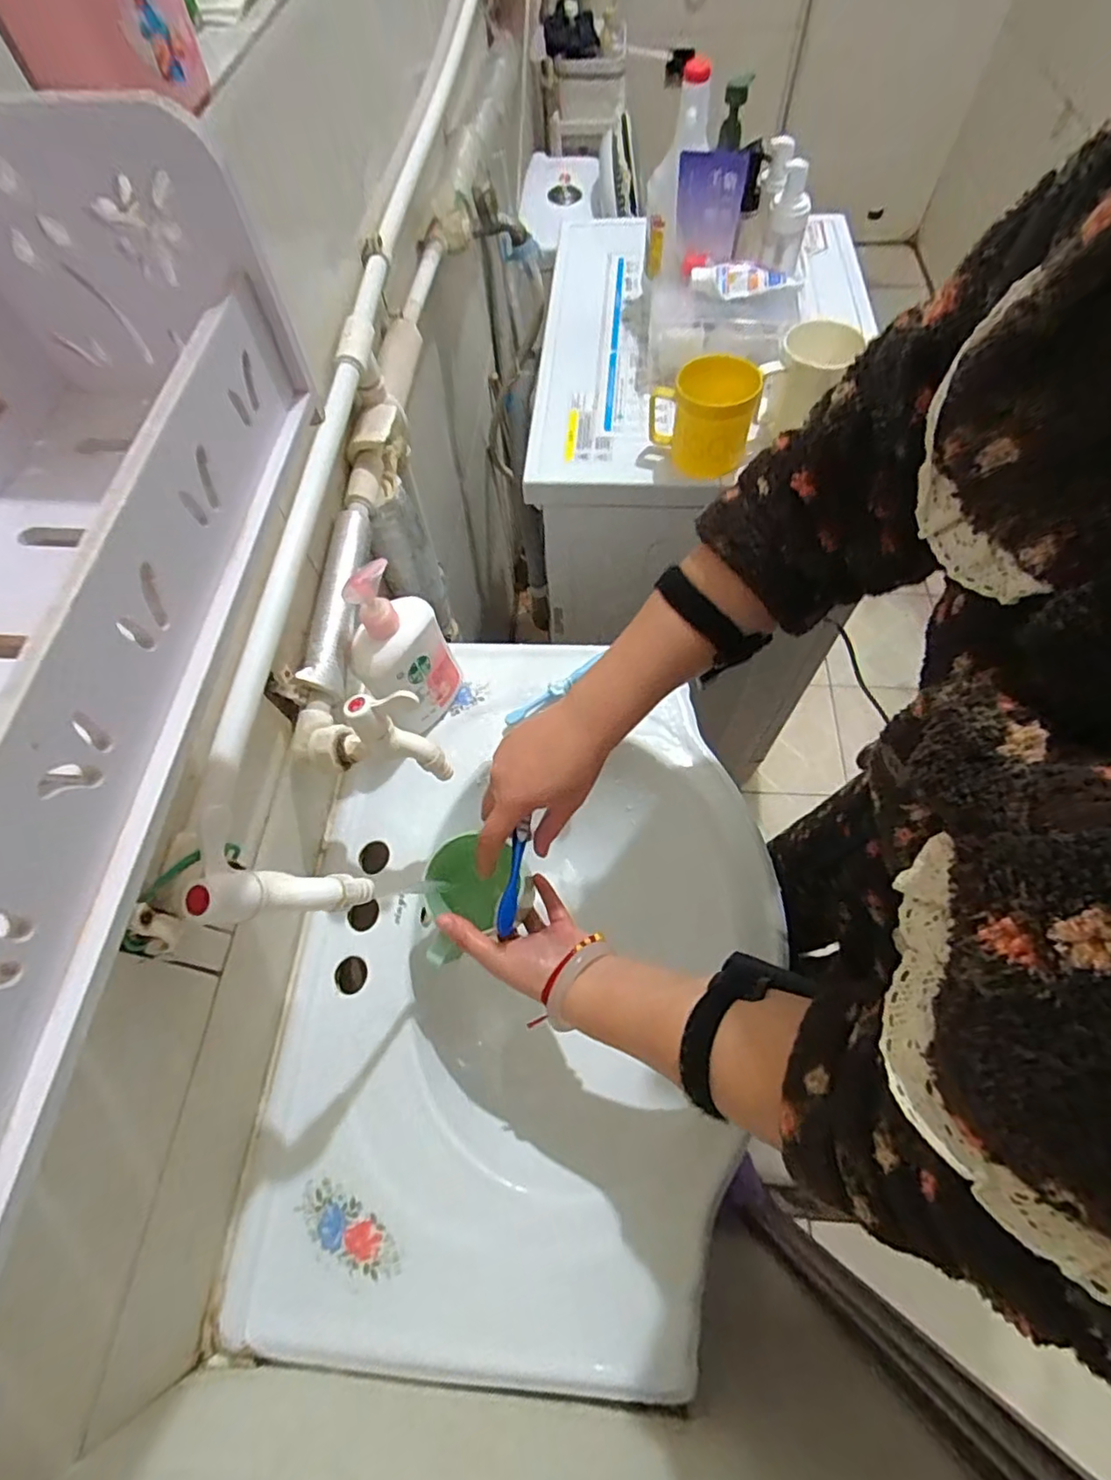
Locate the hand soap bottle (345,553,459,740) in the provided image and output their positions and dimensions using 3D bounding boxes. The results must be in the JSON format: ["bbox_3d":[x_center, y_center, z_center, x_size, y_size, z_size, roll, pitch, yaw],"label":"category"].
[{"bbox_3d":[-0.144,-0.081,0.575,0.090,0.183,0.057,-35,67,-13],"label":"hand soap bottle"}]

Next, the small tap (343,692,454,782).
[{"bbox_3d":[-0.129,-0.003,0.480,0.078,0.084,0.031,4,64,5],"label":"small tap"}]

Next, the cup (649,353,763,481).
[{"bbox_3d":[0.159,-0.342,0.657,0.109,0.088,0.081,-2,63,3],"label":"cup"}]

